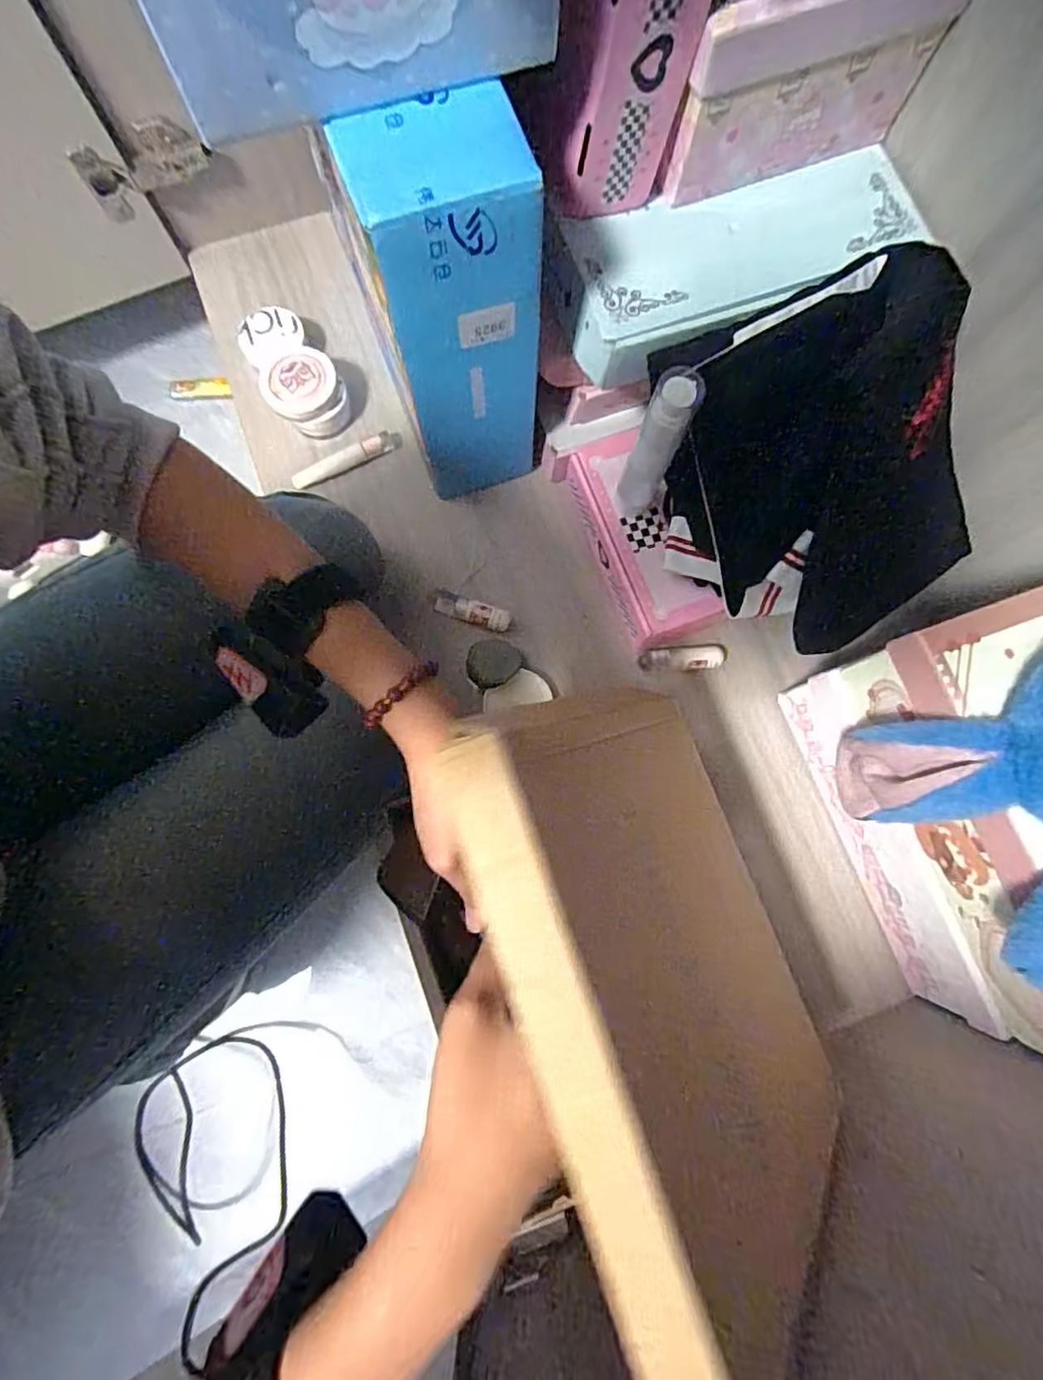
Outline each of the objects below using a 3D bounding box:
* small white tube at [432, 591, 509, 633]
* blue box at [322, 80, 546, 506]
[{"bbox_3d":[-0.047,-0.075,0.566,0.073,0.016,0.021,18,80,4],"label":"small white tube"},{"bbox_3d":[-0.045,-0.261,0.462,0.102,0.291,0.078,-21,80,-4],"label":"blue box"}]

